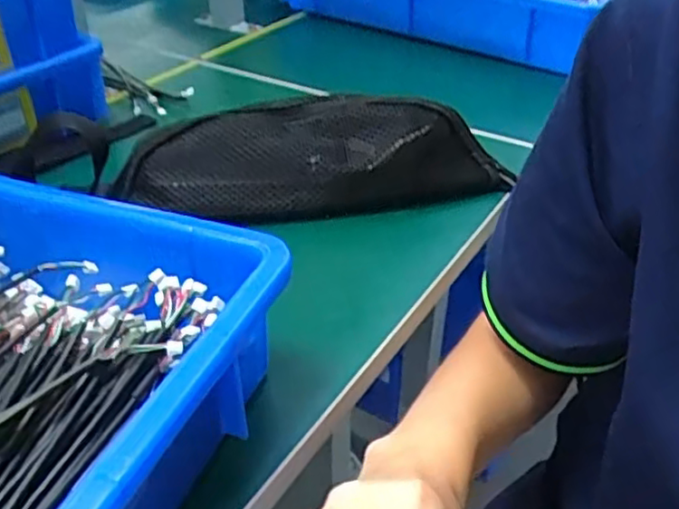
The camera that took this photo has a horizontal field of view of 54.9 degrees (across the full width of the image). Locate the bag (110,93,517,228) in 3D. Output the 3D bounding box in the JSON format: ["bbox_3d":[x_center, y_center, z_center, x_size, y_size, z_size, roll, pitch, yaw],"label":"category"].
[{"bbox_3d":[-0.026,-0.076,0.478,0.262,0.068,0.085,-4,32,-11],"label":"bag"}]

